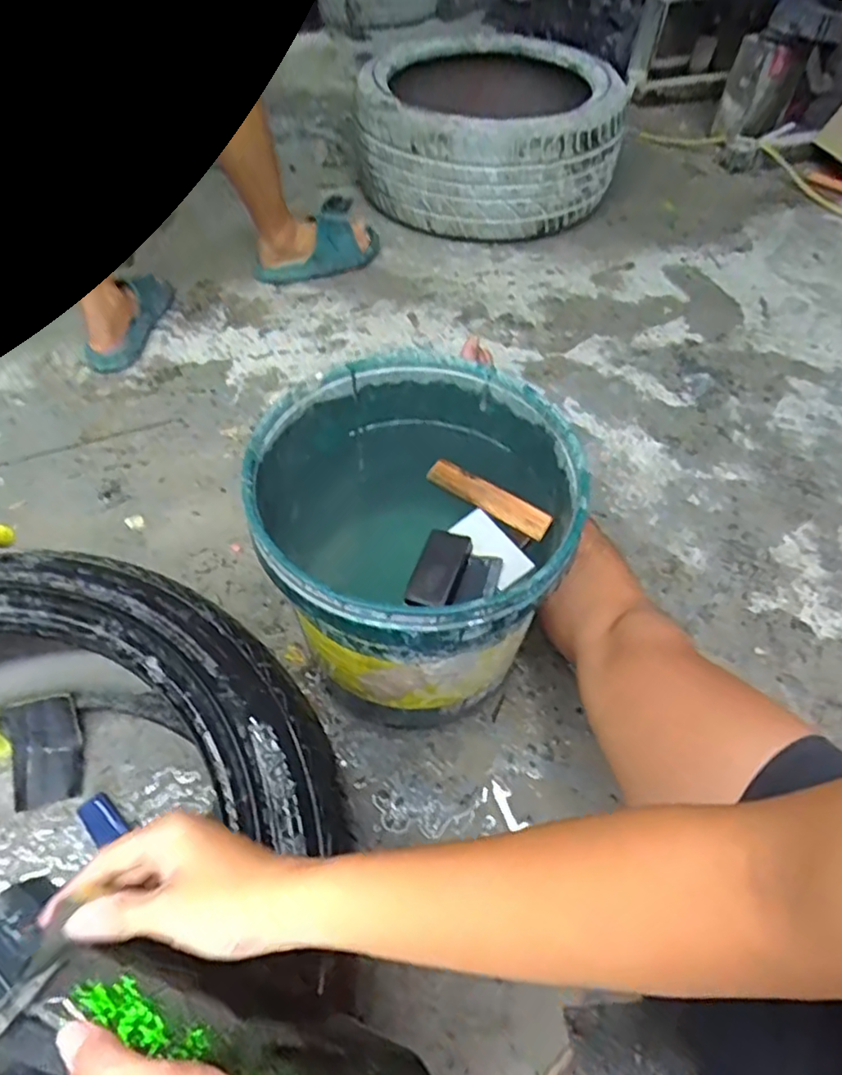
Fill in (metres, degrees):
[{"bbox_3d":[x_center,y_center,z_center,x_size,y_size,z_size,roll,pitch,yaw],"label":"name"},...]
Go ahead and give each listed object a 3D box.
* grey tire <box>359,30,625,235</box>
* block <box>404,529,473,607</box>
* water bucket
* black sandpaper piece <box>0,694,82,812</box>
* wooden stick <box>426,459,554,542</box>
[{"bbox_3d":[0.159,-0.927,1.469,0.570,0.238,0.547,13,55,8],"label":"grey tire"},{"bbox_3d":[0.017,0.029,0.593,0.040,0.019,0.087,17,54,11],"label":"block"},{"bbox_3d":[-0.010,0.023,0.689,0.296,0.295,0.297,1,53,-1],"label":"water bucket"},{"bbox_3d":[-0.428,0.241,0.721,0.076,0.011,0.115,-12,81,-11],"label":"black sandpaper piece"},{"bbox_3d":[0.071,-0.043,0.651,0.136,0.014,0.031,31,58,20],"label":"wooden stick"}]

